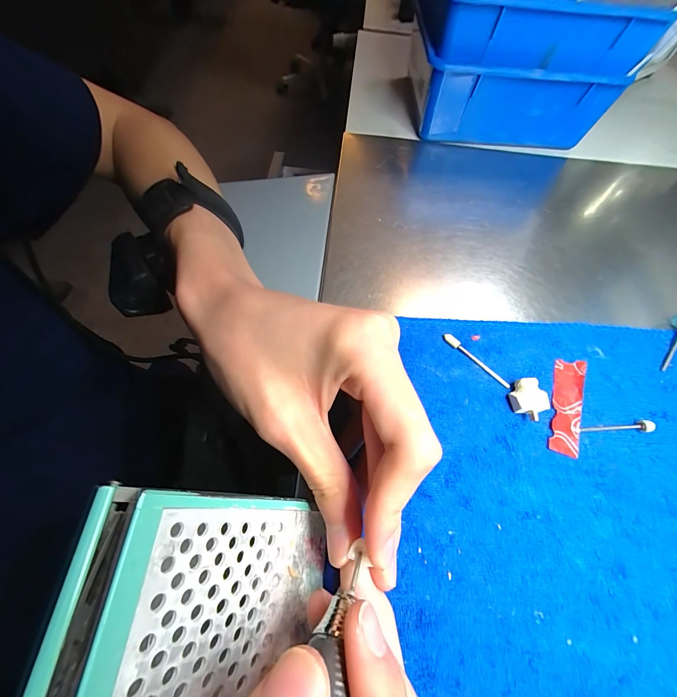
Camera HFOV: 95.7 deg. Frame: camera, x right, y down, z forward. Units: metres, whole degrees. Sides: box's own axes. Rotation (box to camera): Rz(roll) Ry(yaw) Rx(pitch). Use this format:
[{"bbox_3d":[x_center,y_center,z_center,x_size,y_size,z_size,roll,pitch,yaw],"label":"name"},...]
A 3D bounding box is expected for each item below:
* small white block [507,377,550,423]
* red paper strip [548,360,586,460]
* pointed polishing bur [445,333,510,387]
[{"bbox_3d":[0.107,0.029,0.175,0.018,0.014,0.020,-36,71,-19],"label":"small white block"},{"bbox_3d":[0.135,0.033,0.179,0.016,0.006,0.058,21,64,6],"label":"red paper strip"},{"bbox_3d":[0.085,0.007,0.191,0.004,0.004,0.048,-41,73,-21],"label":"pointed polishing bur"}]

